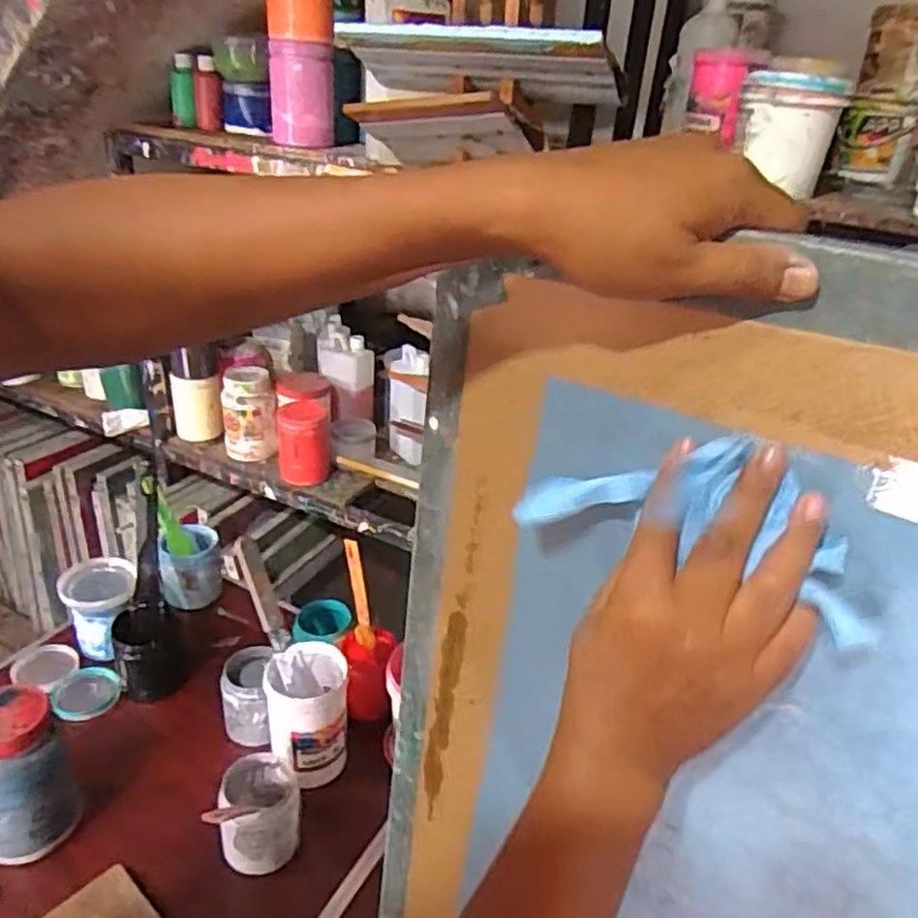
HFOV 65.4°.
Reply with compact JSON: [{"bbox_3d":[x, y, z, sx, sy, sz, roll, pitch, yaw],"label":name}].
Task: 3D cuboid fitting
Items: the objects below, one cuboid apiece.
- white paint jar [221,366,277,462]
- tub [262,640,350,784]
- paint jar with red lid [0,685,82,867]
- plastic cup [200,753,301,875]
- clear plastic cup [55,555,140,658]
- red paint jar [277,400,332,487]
[{"bbox_3d":[-0.403,-0.081,1.376,0.097,0.183,0.097,-4,30,-15],"label":"white paint jar"},{"bbox_3d":[-0.184,0.322,0.874,0.091,0.152,0.111,-2,30,-11],"label":"tub"},{"bbox_3d":[-0.468,0.335,0.756,0.097,0.171,0.082,-18,36,-35],"label":"paint jar with red lid"},{"bbox_3d":[-0.221,0.388,0.791,0.090,0.087,0.088,4,29,-2],"label":"plastic cup"},{"bbox_3d":[-0.506,0.210,1.018,0.095,0.106,0.098,4,29,-2],"label":"clear plastic cup"},{"bbox_3d":[-0.286,-0.023,1.328,0.093,0.156,0.086,-1,30,-11],"label":"red paint jar"}]

